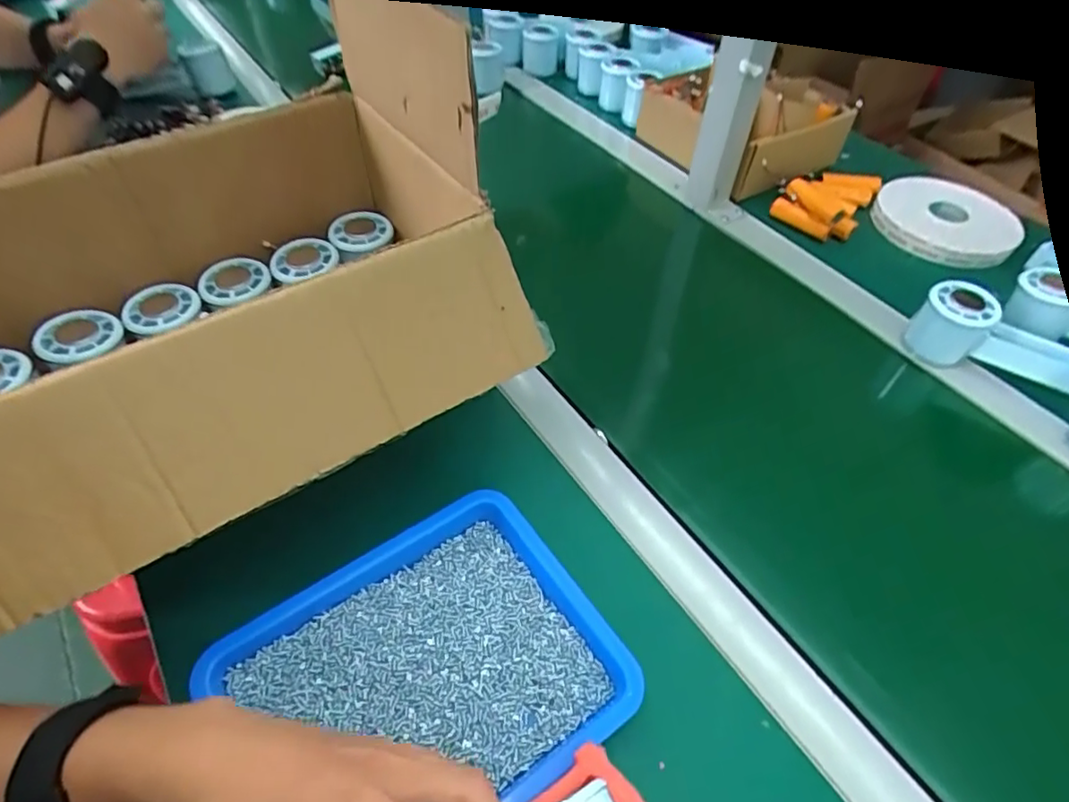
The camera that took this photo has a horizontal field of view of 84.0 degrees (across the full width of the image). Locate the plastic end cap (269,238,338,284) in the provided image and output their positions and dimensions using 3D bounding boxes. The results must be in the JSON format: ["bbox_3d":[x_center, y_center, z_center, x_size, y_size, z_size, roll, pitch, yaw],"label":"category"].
[{"bbox_3d":[-0.198,-0.122,0.508,0.050,0.017,0.052,1,50,-1],"label":"plastic end cap"}]

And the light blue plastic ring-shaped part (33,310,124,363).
[{"bbox_3d":[-0.343,-0.049,0.446,0.055,0.010,0.048,-3,50,-5],"label":"light blue plastic ring-shaped part"}]

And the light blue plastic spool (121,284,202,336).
[{"bbox_3d":[-0.302,-0.074,0.477,0.053,0.016,0.054,1,50,-1],"label":"light blue plastic spool"}]

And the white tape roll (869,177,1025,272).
[{"bbox_3d":[0.486,-0.218,0.702,0.152,0.020,0.154,32,56,22],"label":"white tape roll"}]

